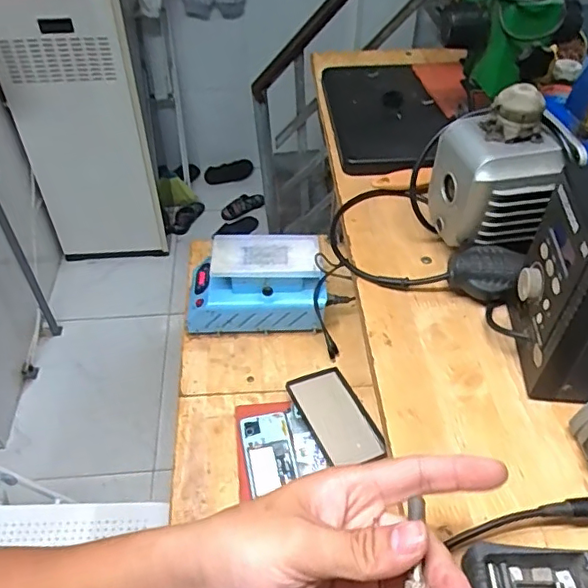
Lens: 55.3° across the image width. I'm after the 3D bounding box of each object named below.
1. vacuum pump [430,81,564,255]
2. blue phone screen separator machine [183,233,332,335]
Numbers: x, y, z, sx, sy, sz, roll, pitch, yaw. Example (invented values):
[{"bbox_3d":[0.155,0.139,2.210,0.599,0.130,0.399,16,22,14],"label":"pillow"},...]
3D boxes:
[{"bbox_3d":[0.185,-0.114,0.518,0.088,0.145,0.071,-1,46,0],"label":"vacuum pump"},{"bbox_3d":[-0.072,-0.011,1.050,0.251,0.162,0.127,-1,46,-1],"label":"blue phone screen separator machine"}]

